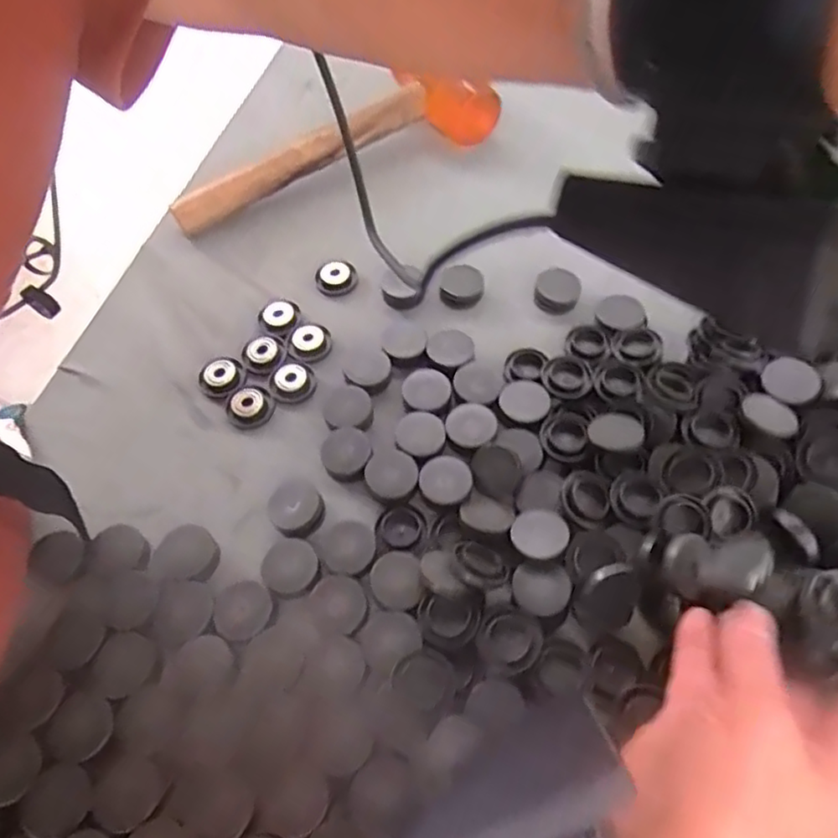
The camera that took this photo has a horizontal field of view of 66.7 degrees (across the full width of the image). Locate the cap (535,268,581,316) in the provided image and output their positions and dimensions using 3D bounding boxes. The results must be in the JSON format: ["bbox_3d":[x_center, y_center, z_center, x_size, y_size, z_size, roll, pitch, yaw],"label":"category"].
[{"bbox_3d":[0.103,-0.096,0.474,0.032,0.013,0.037,8,60,7],"label":"cap"}]

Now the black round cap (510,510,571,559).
[{"bbox_3d":[0.070,0.067,0.372,0.033,0.008,0.030,-1,59,2],"label":"black round cap"}]

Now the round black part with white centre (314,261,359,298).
[{"bbox_3d":[-0.064,-0.110,0.492,0.028,0.009,0.030,-1,59,2],"label":"round black part with white centre"}]

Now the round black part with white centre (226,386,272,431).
[{"bbox_3d":[-0.116,-0.008,0.435,0.029,0.010,0.028,-1,59,2],"label":"round black part with white centre"}]

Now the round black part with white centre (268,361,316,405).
[{"bbox_3d":[-0.089,-0.025,0.442,0.029,0.012,0.026,-1,59,2],"label":"round black part with white centre"}]

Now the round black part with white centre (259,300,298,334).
[{"bbox_3d":[-0.105,-0.076,0.475,0.026,0.006,0.030,11,61,9],"label":"round black part with white centre"}]

